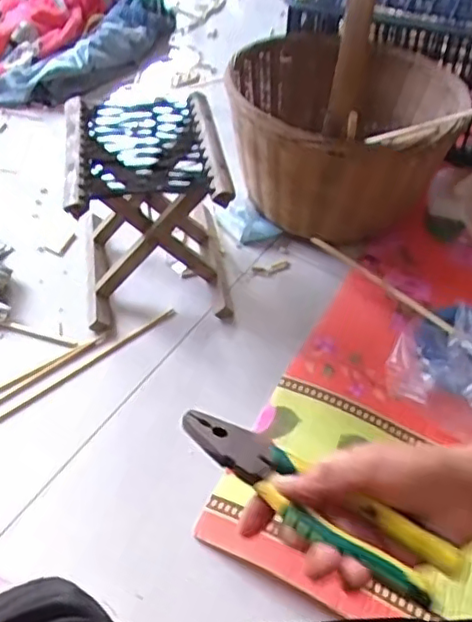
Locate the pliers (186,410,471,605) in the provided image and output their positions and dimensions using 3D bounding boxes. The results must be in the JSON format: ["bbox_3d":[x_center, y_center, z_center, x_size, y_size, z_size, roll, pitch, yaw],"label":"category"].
[{"bbox_3d":[0.041,0.109,0.377,0.183,0.022,0.042,26,52,27],"label":"pliers"}]

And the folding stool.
[{"bbox_3d":[-0.130,-0.154,0.962,0.220,0.252,0.243,-5,49,-8],"label":"folding stool"}]

